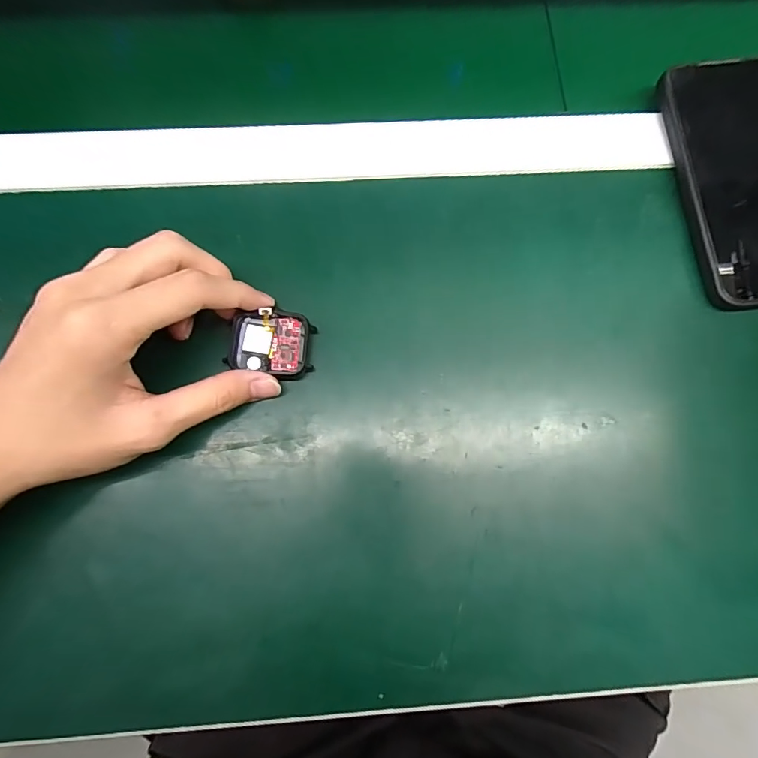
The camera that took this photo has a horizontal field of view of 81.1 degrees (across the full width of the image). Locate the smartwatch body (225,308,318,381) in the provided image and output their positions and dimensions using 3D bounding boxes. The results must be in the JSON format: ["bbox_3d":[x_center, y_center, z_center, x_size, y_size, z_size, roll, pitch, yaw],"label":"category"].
[{"bbox_3d":[-0.060,-0.020,0.249,0.044,0.010,0.036,9,80,0],"label":"smartwatch body"}]

